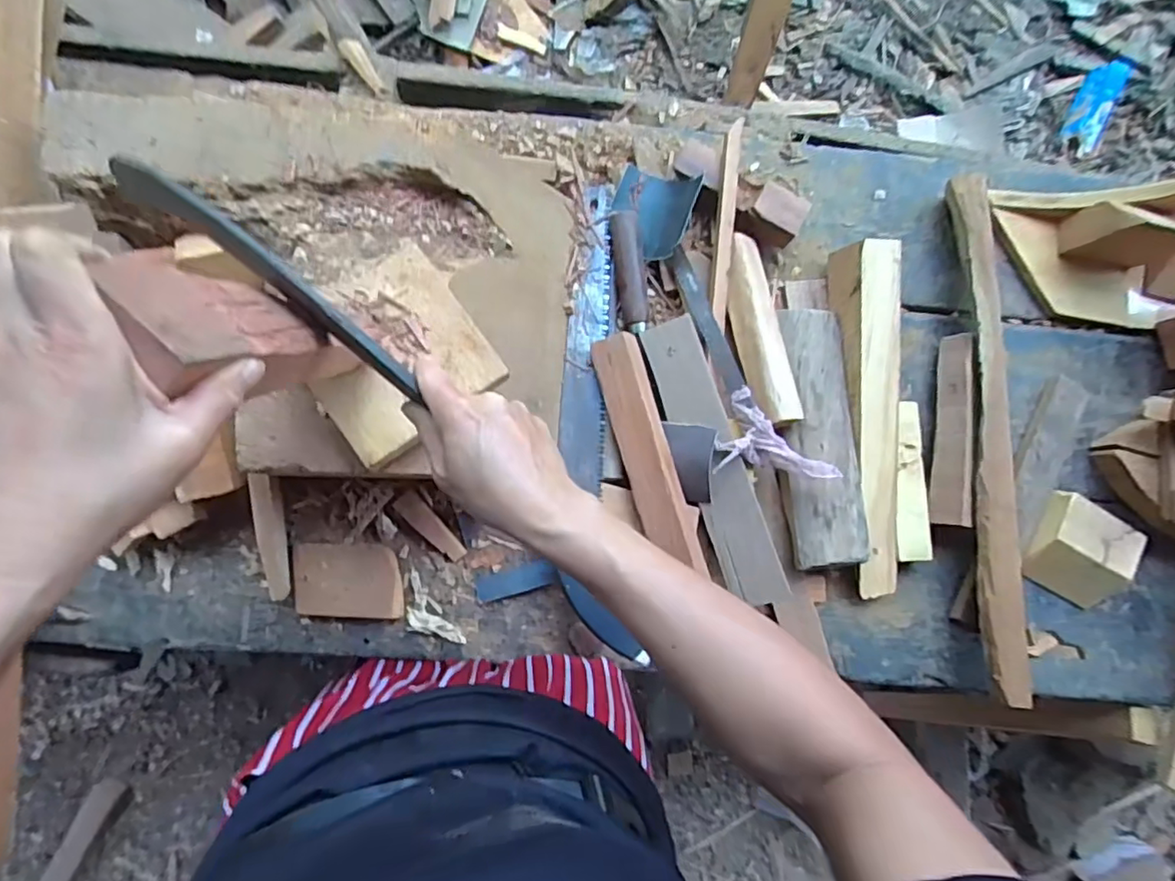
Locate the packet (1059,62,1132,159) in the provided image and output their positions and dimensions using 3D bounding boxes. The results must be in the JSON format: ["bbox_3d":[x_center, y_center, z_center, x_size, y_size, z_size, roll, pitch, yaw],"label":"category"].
[{"bbox_3d":[1.107,-0.723,1.311,0.079,0.039,0.197,9,109,-5],"label":"packet"}]

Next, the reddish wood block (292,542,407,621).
[{"bbox_3d":[-0.252,0.148,0.638,0.110,0.019,0.077,4,87,-5],"label":"reddish wood block"}]

